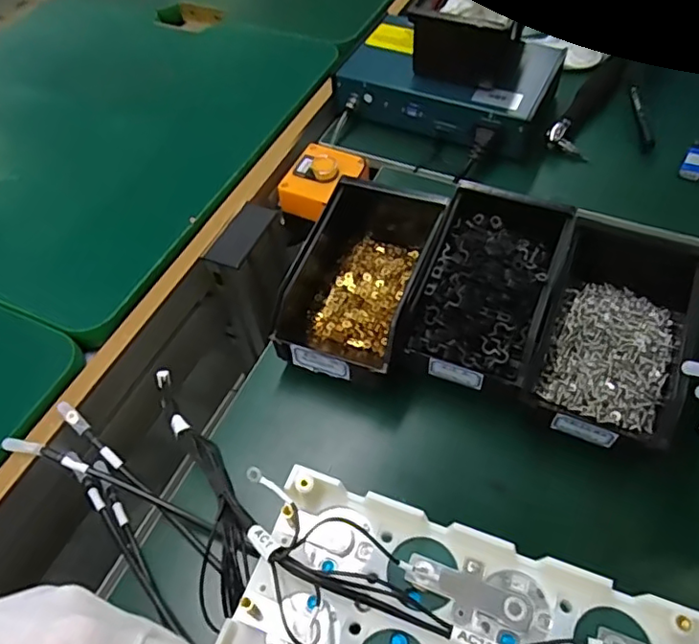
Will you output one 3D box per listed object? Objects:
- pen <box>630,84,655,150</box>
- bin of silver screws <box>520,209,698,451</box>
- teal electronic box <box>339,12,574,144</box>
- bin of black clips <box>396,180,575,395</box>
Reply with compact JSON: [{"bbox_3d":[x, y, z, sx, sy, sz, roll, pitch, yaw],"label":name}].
[{"bbox_3d":[0.336,-0.236,0.671,0.012,0.010,0.109,3,54,6],"label":"pen"},{"bbox_3d":[0.217,0.002,0.470,0.115,0.068,0.203,18,57,17],"label":"bin of silver screws"},{"bbox_3d":[0.120,-0.283,0.692,0.234,0.060,0.158,21,58,18],"label":"teal electronic box"},{"bbox_3d":[0.120,-0.033,0.500,0.099,0.060,0.183,17,57,16],"label":"bin of black clips"}]

